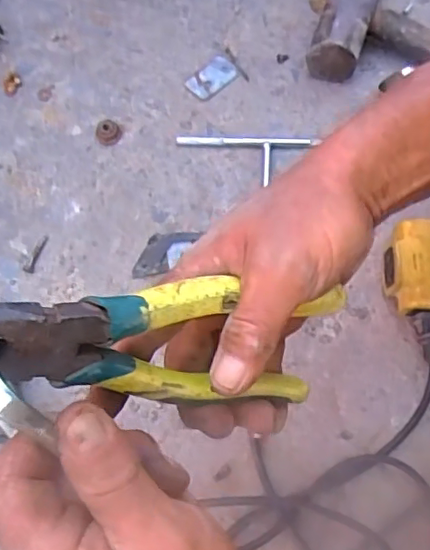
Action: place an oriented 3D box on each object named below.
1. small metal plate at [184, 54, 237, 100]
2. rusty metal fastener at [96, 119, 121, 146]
[{"bbox_3d":[-0.003,-0.210,0.618,0.054,0.004,0.034,-42,76,-12],"label":"small metal plate"},{"bbox_3d":[-0.109,-0.146,0.594,0.024,0.015,0.026,0,72,1],"label":"rusty metal fastener"}]

